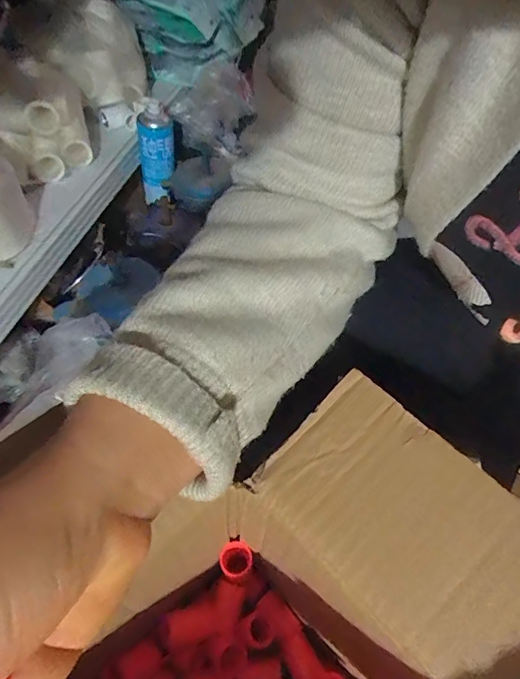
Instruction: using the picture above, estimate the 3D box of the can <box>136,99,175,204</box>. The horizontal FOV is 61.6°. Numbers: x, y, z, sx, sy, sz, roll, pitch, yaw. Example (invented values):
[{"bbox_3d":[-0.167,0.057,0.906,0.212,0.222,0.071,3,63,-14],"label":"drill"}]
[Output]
[{"bbox_3d":[-0.204,-0.365,0.857,0.064,0.187,0.054,7,25,2],"label":"can"}]

